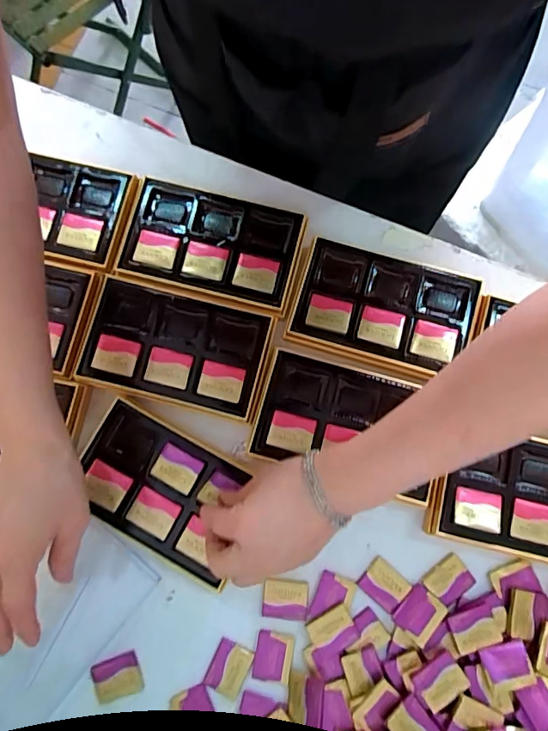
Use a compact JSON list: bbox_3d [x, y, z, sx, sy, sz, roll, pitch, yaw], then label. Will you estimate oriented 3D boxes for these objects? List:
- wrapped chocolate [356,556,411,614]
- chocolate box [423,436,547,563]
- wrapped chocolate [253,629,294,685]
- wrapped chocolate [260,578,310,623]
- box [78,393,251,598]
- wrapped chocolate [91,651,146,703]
[{"bbox_3d":[0.098,0.194,0.432,0.037,0.007,0.034,41,81,7],"label":"wrapped chocolate"},{"bbox_3d":[0.227,0.116,0.432,0.164,0.031,0.103,14,79,2],"label":"chocolate box"},{"bbox_3d":[-0.001,0.252,0.420,0.032,0.004,0.038,8,79,1],"label":"wrapped chocolate"},{"bbox_3d":[0.010,0.206,0.428,0.039,0.005,0.033,5,79,1],"label":"wrapped chocolate"},{"bbox_3d":[-0.099,0.107,0.427,0.148,0.024,0.102,28,80,5],"label":"box"},{"bbox_3d":[-0.136,0.270,0.418,0.040,0.004,0.034,-16,80,-3],"label":"wrapped chocolate"}]

